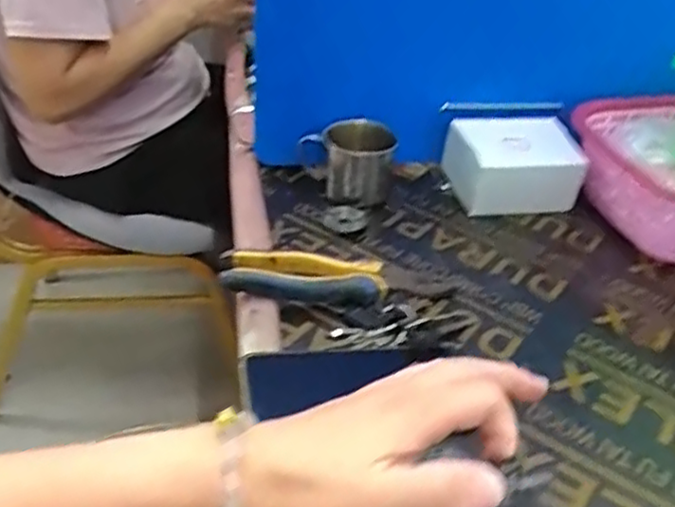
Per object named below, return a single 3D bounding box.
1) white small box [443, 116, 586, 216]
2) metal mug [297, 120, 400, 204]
[{"bbox_3d":[0.186,-0.093,0.735,0.130,0.072,0.090,-5,37,-13],"label":"white small box"},{"bbox_3d":[0.011,-0.093,0.711,0.097,0.074,0.060,2,36,-3],"label":"metal mug"}]

